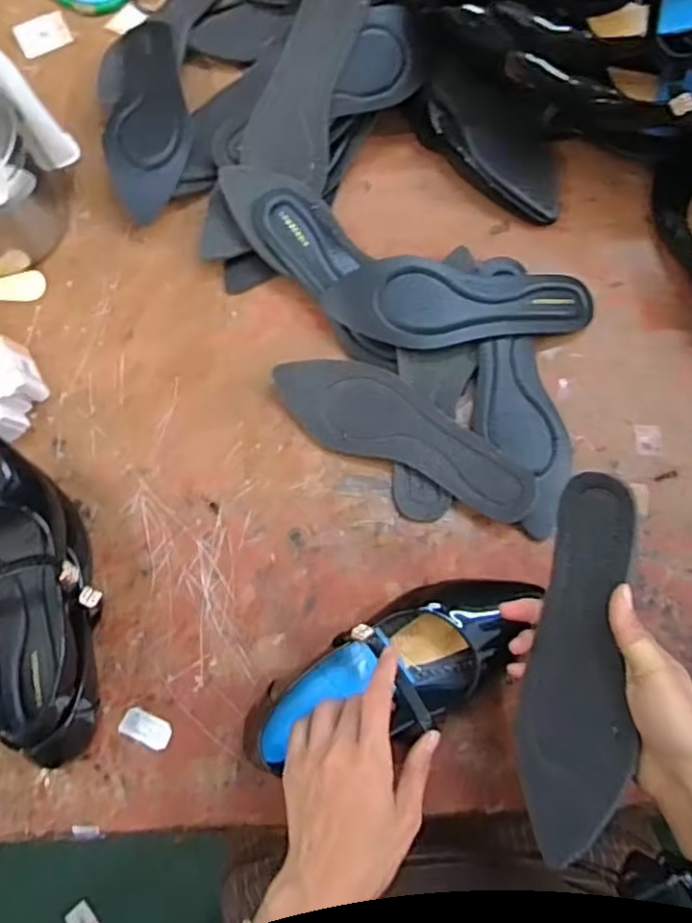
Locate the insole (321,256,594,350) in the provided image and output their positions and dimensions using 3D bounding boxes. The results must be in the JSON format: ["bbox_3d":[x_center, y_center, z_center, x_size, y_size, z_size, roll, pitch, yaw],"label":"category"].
[{"bbox_3d":[0.099,-0.135,0.574,0.225,0.021,0.075,3,75,3],"label":"insole"}]

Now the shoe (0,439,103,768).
[{"bbox_3d":[-0.244,0.095,0.515,0.093,0.073,0.261,-24,75,-4],"label":"shoe"}]

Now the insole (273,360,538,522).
[{"bbox_3d":[0.049,-0.028,0.555,0.227,0.026,0.075,24,77,8],"label":"insole"}]

